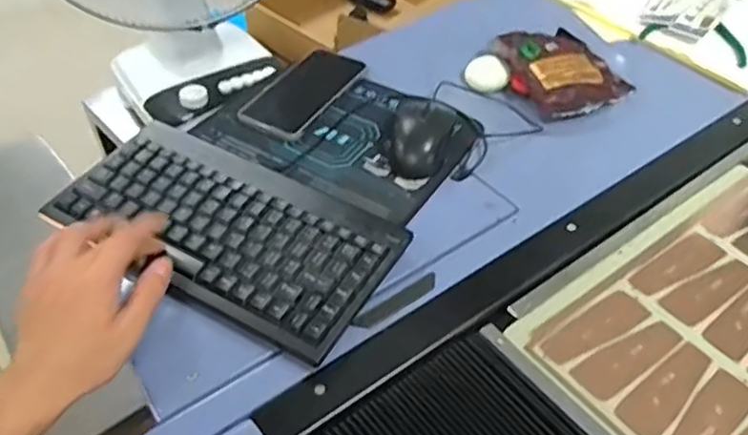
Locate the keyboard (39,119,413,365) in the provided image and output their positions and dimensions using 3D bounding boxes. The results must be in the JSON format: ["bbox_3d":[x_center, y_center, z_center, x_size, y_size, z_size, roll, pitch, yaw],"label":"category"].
[{"bbox_3d":[-0.128,0.007,0.580,0.289,0.023,0.146,28,51,22],"label":"keyboard"}]

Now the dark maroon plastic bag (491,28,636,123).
[{"bbox_3d":[0.226,-0.179,0.811,0.115,0.031,0.156,-16,49,-17],"label":"dark maroon plastic bag"}]

